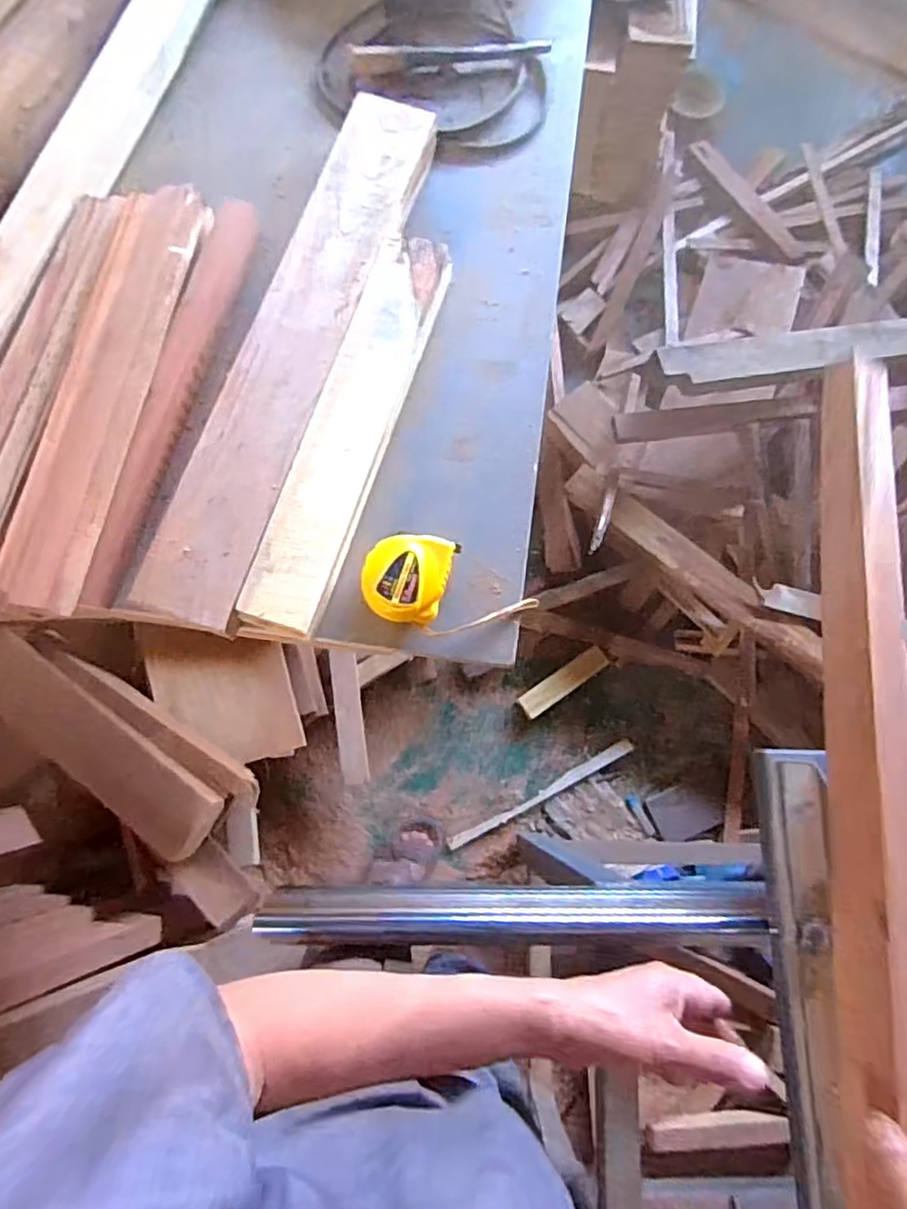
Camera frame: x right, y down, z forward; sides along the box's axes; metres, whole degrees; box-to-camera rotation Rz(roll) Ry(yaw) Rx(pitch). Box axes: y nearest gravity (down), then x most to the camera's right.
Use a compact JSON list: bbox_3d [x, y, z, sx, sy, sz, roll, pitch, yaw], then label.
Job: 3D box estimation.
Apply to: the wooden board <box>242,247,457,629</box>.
[{"bbox_3d":[-0.099,-0.176,0.624,0.068,0.034,0.418,18,75,3],"label":"wooden board"}]

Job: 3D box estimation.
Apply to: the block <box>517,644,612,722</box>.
[{"bbox_3d":[0.238,0.165,1.386,0.213,0.023,0.051,-34,79,-10],"label":"block"}]

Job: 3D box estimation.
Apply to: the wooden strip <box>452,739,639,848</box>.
[{"bbox_3d":[0.189,0.399,1.355,0.435,0.009,0.030,-25,82,-14],"label":"wooden strip"}]

